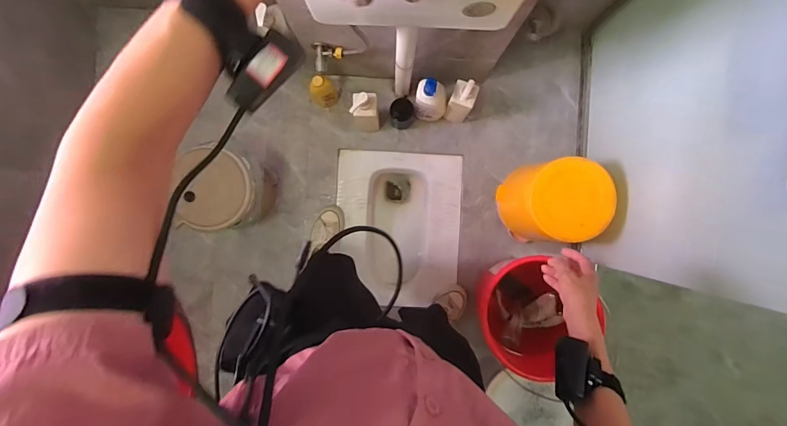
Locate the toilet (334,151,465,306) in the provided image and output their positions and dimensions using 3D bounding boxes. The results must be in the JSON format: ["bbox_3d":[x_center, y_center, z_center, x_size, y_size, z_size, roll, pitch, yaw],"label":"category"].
[{"bbox_3d":[0.014,0.051,1.433,0.424,0.192,0.520,2,90,0],"label":"toilet"}]

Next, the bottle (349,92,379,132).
[{"bbox_3d":[-0.088,-0.306,1.213,0.088,0.294,0.077,2,93,0],"label":"bottle"}]

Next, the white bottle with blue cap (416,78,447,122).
[{"bbox_3d":[0.114,-0.342,1.204,0.099,0.282,0.077,0,90,0],"label":"white bottle with blue cap"}]

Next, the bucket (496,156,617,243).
[{"bbox_3d":[0.464,-0.031,1.183,0.209,0.345,0.219,0,93,0],"label":"bucket"}]

